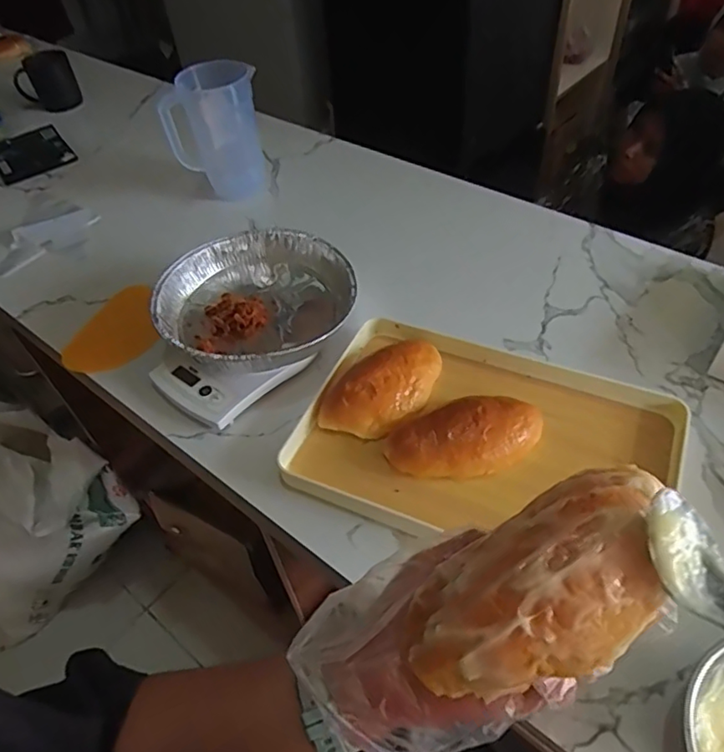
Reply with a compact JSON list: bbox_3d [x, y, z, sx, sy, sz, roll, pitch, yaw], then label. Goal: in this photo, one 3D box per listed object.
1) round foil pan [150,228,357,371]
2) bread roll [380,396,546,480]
[{"bbox_3d":[-0.126,-0.087,0.680,0.201,0.065,0.220,21,54,20],"label":"round foil pan"},{"bbox_3d":[0.101,0.062,0.562,0.153,0.043,0.077,-16,51,-10],"label":"bread roll"}]

